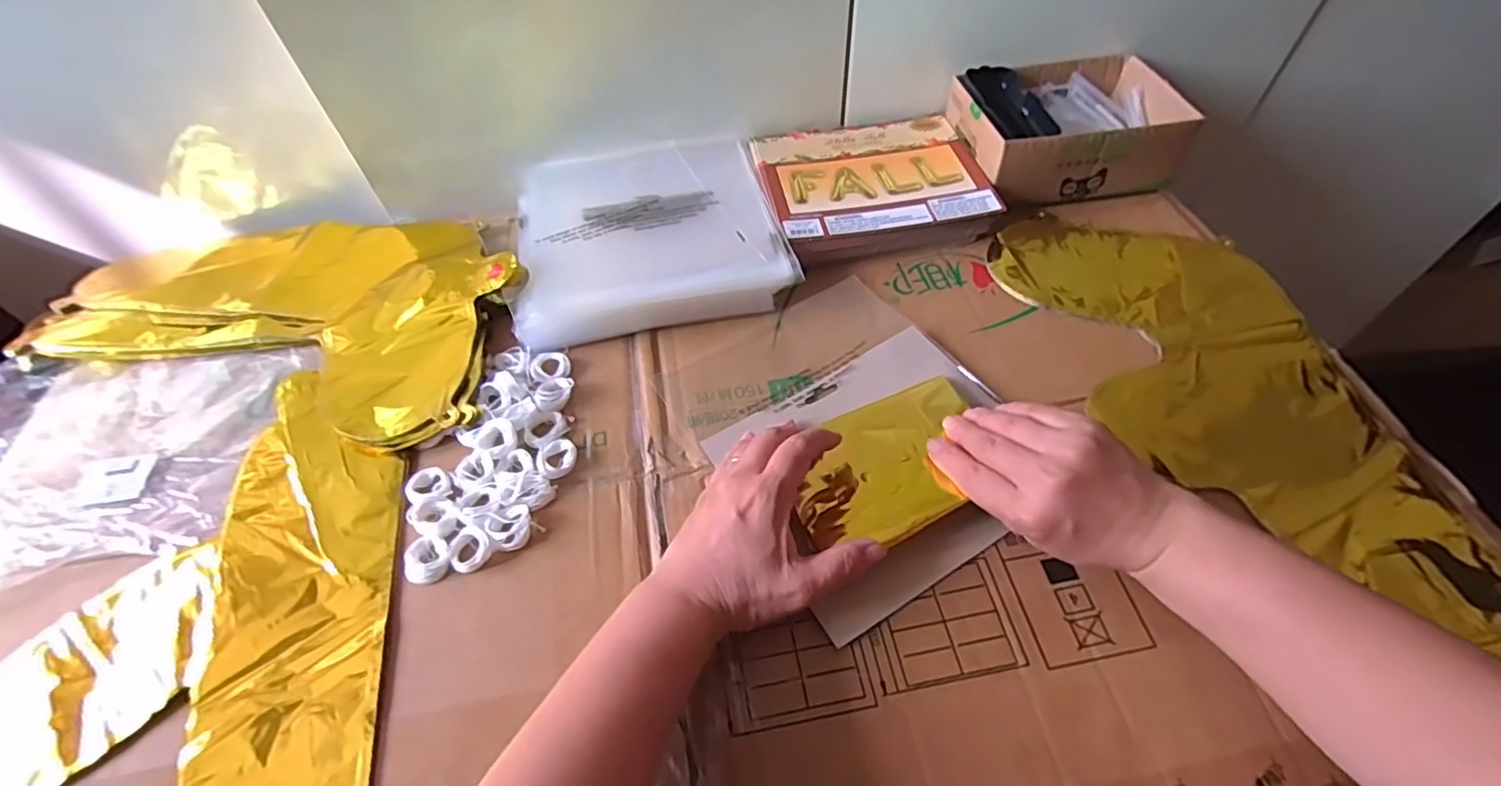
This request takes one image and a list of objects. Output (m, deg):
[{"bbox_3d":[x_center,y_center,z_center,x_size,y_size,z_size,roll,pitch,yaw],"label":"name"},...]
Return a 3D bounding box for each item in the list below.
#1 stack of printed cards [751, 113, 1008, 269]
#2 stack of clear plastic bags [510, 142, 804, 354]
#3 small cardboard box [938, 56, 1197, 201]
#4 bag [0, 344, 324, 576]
[{"bbox_3d":[0.111,-0.198,0.587,0.193,0.027,0.178,-13,57,-7],"label":"stack of printed cards"},{"bbox_3d":[-0.090,-0.145,0.557,0.221,0.026,0.216,-11,57,-6],"label":"stack of clear plastic bags"},{"bbox_3d":[0.297,-0.256,0.610,0.185,0.063,0.136,-8,57,-4],"label":"small cardboard box"},{"bbox_3d":[-0.469,0.043,0.461,0.248,0.029,0.186,-3,56,0],"label":"bag"}]

